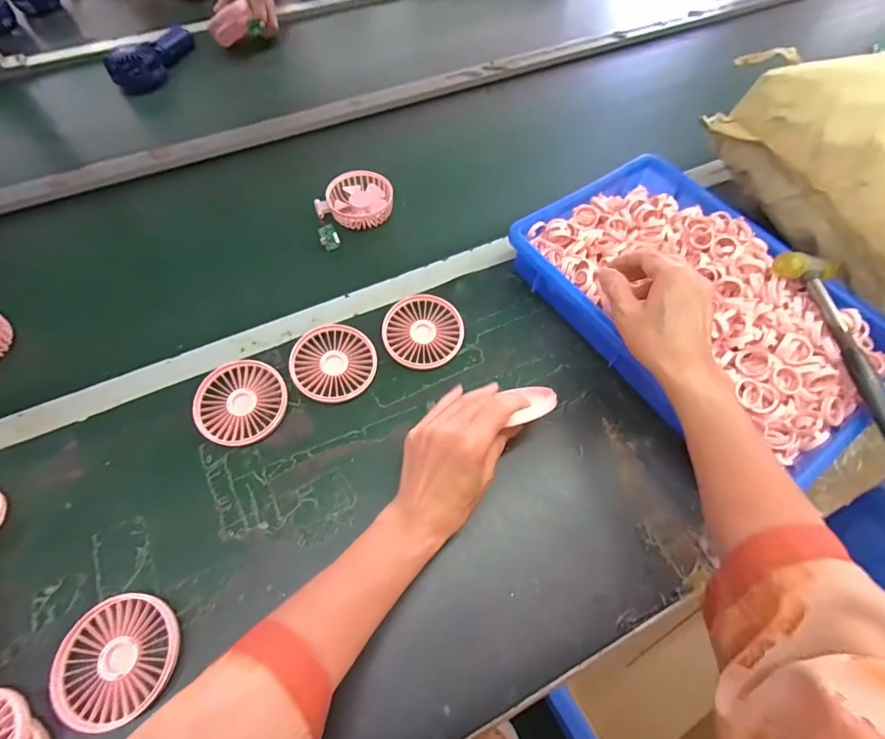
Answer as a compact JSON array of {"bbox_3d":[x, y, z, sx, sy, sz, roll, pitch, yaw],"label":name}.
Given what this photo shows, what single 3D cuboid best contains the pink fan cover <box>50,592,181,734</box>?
[{"bbox_3d":[-0.255,0.228,0.336,0.087,0.015,0.086,6,61,3],"label":"pink fan cover"}]

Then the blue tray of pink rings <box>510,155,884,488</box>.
[{"bbox_3d":[0.275,-0.071,0.472,0.249,0.091,0.366,-34,67,-17],"label":"blue tray of pink rings"}]

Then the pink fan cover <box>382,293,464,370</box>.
[{"bbox_3d":[-0.021,-0.044,0.476,0.087,0.006,0.087,23,70,6],"label":"pink fan cover"}]

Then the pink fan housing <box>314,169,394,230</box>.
[{"bbox_3d":[-0.119,-0.239,0.598,0.097,0.035,0.080,2,61,0],"label":"pink fan housing"}]

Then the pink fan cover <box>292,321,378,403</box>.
[{"bbox_3d":[-0.115,-0.007,0.459,0.085,0.022,0.088,7,61,3],"label":"pink fan cover"}]

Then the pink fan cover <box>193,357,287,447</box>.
[{"bbox_3d":[-0.203,0.033,0.434,0.084,0.025,0.084,9,61,4],"label":"pink fan cover"}]

